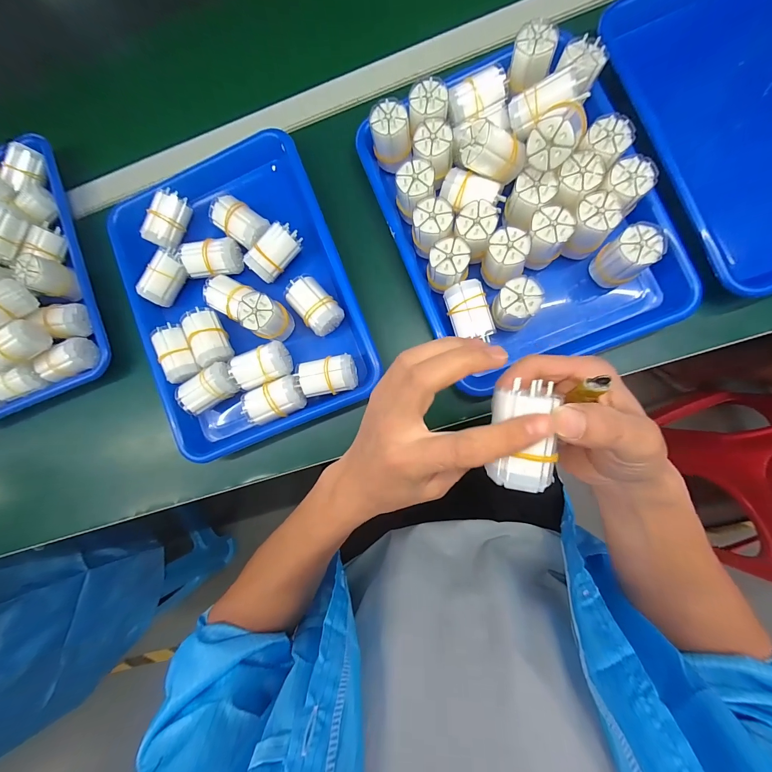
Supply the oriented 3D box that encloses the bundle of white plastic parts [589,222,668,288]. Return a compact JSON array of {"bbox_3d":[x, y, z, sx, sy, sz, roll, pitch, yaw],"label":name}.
[{"bbox_3d":[0.225,-0.121,0.317,0.038,0.051,0.039,-1,85,8],"label":"bundle of white plastic parts"}]

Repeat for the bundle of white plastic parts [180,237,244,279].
[{"bbox_3d":[-0.199,-0.147,0.386,0.061,0.032,0.041,-3,85,8],"label":"bundle of white plastic parts"}]

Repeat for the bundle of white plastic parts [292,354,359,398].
[{"bbox_3d":[-0.062,-0.009,0.362,0.062,0.034,0.037,-12,84,7],"label":"bundle of white plastic parts"}]

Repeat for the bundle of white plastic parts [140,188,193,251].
[{"bbox_3d":[-0.253,-0.193,0.388,0.034,0.031,0.062,23,89,9],"label":"bundle of white plastic parts"}]

